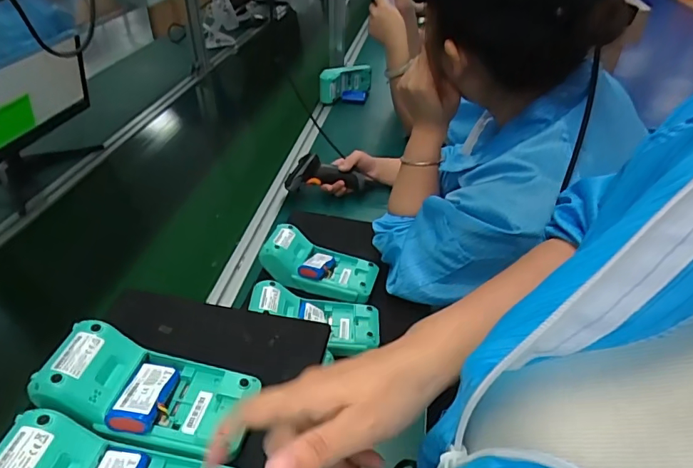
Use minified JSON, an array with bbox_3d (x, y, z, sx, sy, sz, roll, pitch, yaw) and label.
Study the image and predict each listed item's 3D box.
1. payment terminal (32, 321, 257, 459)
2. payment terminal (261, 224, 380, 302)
[{"bbox_3d":[-0.165,0.131,0.400,0.164,0.058,0.081,7,38,7],"label":"payment terminal"},{"bbox_3d":[-0.044,0.051,0.722,0.174,0.047,0.083,21,39,1],"label":"payment terminal"}]

